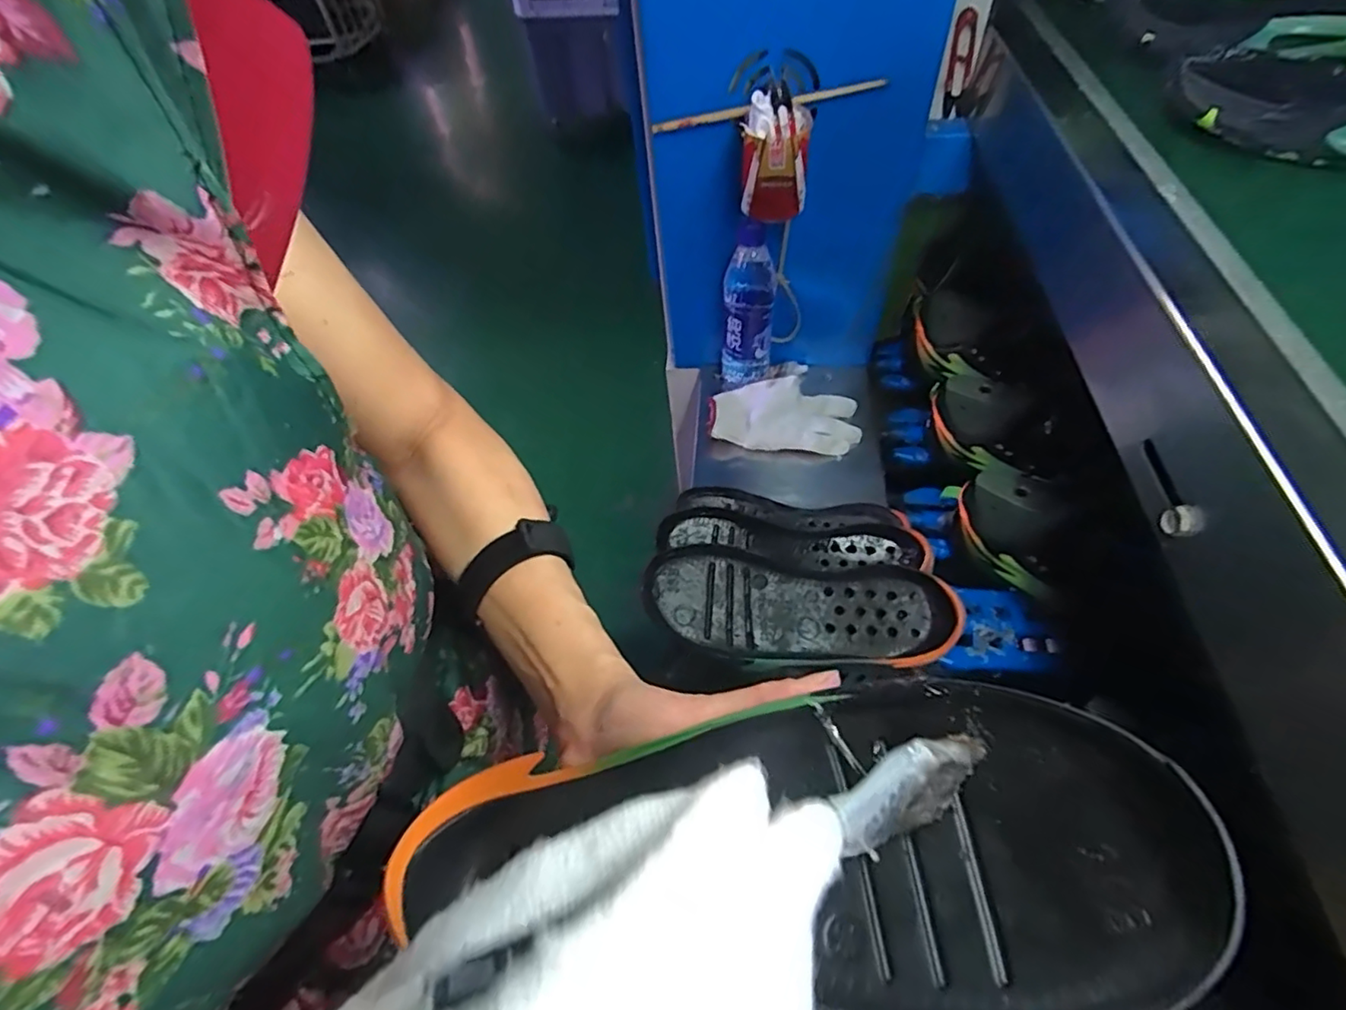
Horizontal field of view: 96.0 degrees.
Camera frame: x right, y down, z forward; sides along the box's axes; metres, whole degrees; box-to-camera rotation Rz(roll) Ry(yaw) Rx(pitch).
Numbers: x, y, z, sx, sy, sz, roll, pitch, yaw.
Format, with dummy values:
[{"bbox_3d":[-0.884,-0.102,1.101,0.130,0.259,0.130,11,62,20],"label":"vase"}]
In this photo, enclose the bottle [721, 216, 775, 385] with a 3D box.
[{"bbox_3d":[0.093,-0.244,0.758,0.060,0.227,0.055,4,53,7],"label":"bottle"}]

